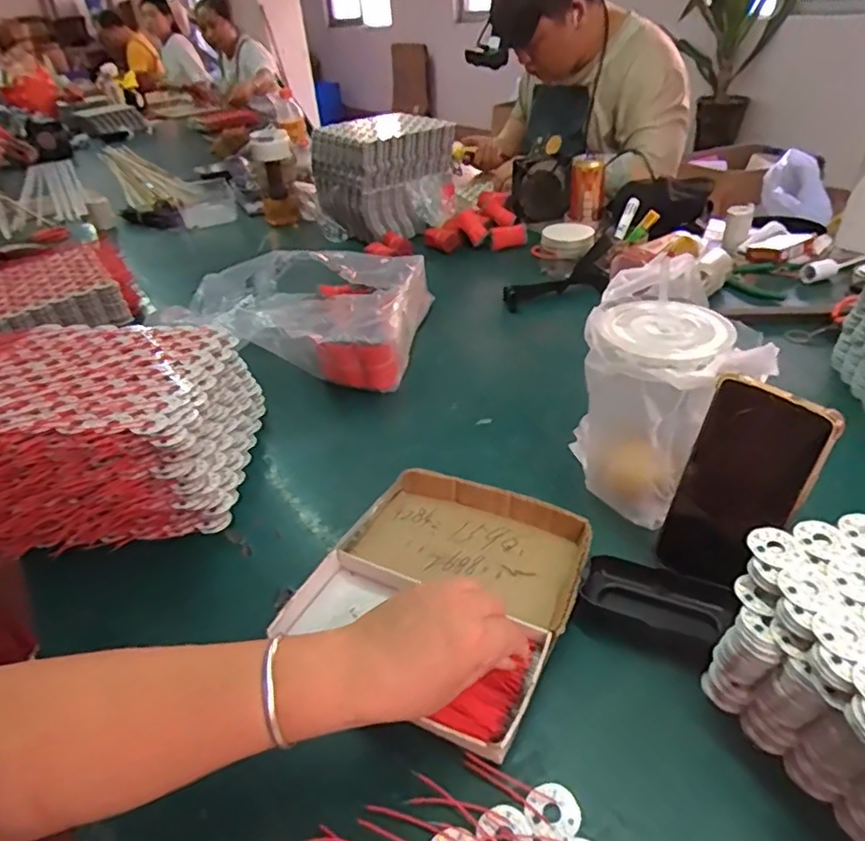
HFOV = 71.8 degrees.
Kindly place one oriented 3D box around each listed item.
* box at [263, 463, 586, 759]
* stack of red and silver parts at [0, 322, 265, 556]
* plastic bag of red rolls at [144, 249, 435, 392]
[{"bbox_3d":[0.007,0.130,0.475,0.193,0.028,0.210,17,41,28],"label":"box"},{"bbox_3d":[-0.338,0.011,0.623,0.256,0.136,0.243,-4,36,1],"label":"stack of red and silver parts"},{"bbox_3d":[-0.202,-0.158,0.866,0.374,0.114,0.315,-1,36,6],"label":"plastic bag of red rolls"}]

